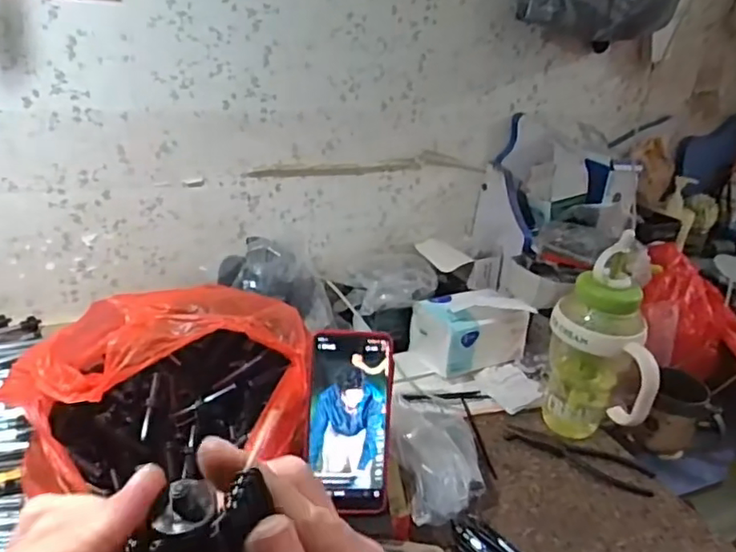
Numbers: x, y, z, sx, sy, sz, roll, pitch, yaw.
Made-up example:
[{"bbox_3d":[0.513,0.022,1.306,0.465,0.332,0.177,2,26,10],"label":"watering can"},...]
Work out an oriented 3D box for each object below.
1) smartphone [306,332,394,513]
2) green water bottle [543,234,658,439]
[{"bbox_3d":[-0.015,0.133,0.567,0.079,0.160,0.007,-2,-4,-4],"label":"smartphone"},{"bbox_3d":[0.277,0.092,0.740,0.118,0.266,0.111,12,26,16],"label":"green water bottle"}]

